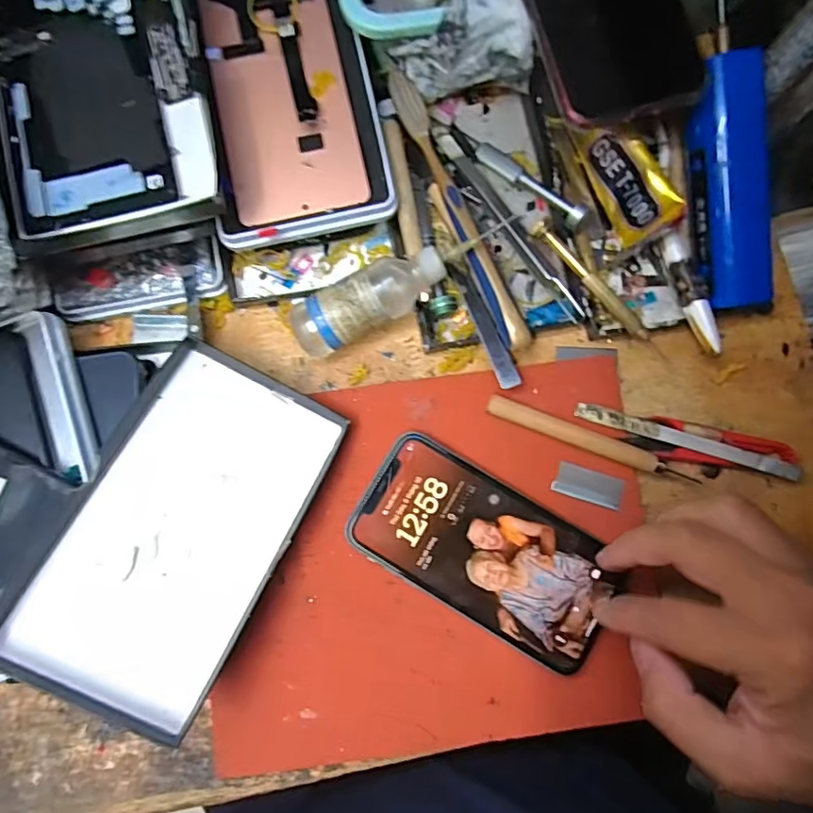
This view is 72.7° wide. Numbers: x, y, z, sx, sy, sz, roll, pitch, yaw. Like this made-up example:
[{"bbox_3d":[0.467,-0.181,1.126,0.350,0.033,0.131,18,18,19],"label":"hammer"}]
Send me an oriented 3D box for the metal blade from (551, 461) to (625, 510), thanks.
[{"bbox_3d":[0.106,0.046,0.321,0.039,0.004,0.019,16,85,5],"label":"metal blade"}]

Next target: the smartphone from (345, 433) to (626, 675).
[{"bbox_3d":[0.045,0.079,0.308,0.147,0.005,0.073,31,83,3],"label":"smartphone"}]

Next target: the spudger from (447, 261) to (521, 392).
[{"bbox_3d":[0.046,-0.048,0.326,0.012,0.005,0.081,-19,75,-9],"label":"spudger"}]

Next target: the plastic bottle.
[{"bbox_3d":[-0.023,-0.061,0.320,0.088,0.040,0.033,-31,84,-5],"label":"plastic bottle"}]

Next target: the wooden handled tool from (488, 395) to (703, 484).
[{"bbox_3d":[0.106,0.019,0.320,0.121,0.010,0.011,20,82,2],"label":"wooden handled tool"}]

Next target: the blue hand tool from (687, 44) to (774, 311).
[{"bbox_3d":[0.181,-0.119,0.308,0.040,0.027,0.134,-11,103,-2],"label":"blue hand tool"}]

